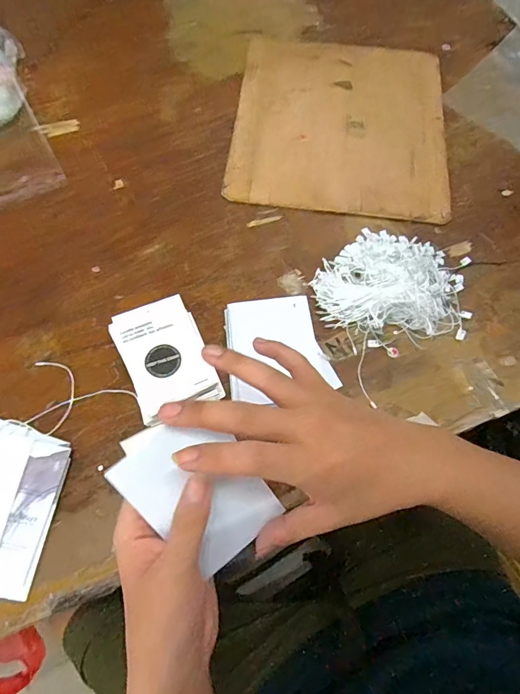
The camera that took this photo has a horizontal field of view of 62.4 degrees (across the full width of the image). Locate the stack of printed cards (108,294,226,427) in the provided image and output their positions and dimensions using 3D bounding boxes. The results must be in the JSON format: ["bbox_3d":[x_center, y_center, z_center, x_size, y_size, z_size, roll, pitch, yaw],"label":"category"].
[{"bbox_3d":[-0.080,0.012,0.371,0.066,0.032,0.099,-22,69,-11],"label":"stack of printed cards"}]

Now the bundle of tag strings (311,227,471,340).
[{"bbox_3d":[0.129,-0.072,0.410,0.145,0.037,0.112,5,66,0],"label":"bundle of tag strings"}]

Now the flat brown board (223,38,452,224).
[{"bbox_3d":[0.099,-0.281,0.521,0.249,0.004,0.293,8,66,1],"label":"flat brown board"}]

